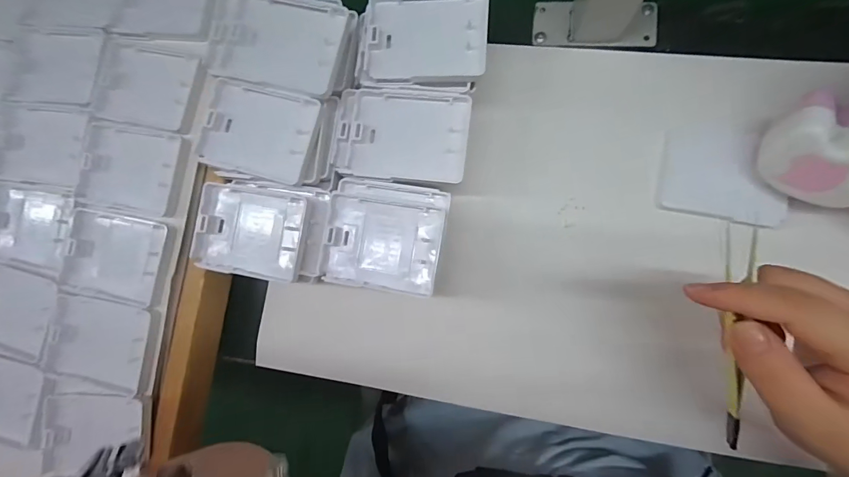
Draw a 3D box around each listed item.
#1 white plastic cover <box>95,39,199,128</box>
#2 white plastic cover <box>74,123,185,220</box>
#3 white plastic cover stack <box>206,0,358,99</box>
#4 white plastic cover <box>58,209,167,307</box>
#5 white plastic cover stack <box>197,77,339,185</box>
[{"bbox_3d":[-0.227,-0.126,0.310,0.090,0.007,0.066,12,86,8],"label":"white plastic cover"},{"bbox_3d":[-0.241,-0.057,0.307,0.089,0.006,0.067,9,85,7],"label":"white plastic cover"},{"bbox_3d":[-0.108,-0.151,0.292,0.106,0.028,0.076,16,86,8],"label":"white plastic cover stack"},{"bbox_3d":[-0.249,0.014,0.306,0.088,0.011,0.066,10,85,7],"label":"white plastic cover"},{"bbox_3d":[-0.120,-0.081,0.290,0.098,0.019,0.065,12,86,8],"label":"white plastic cover stack"}]

